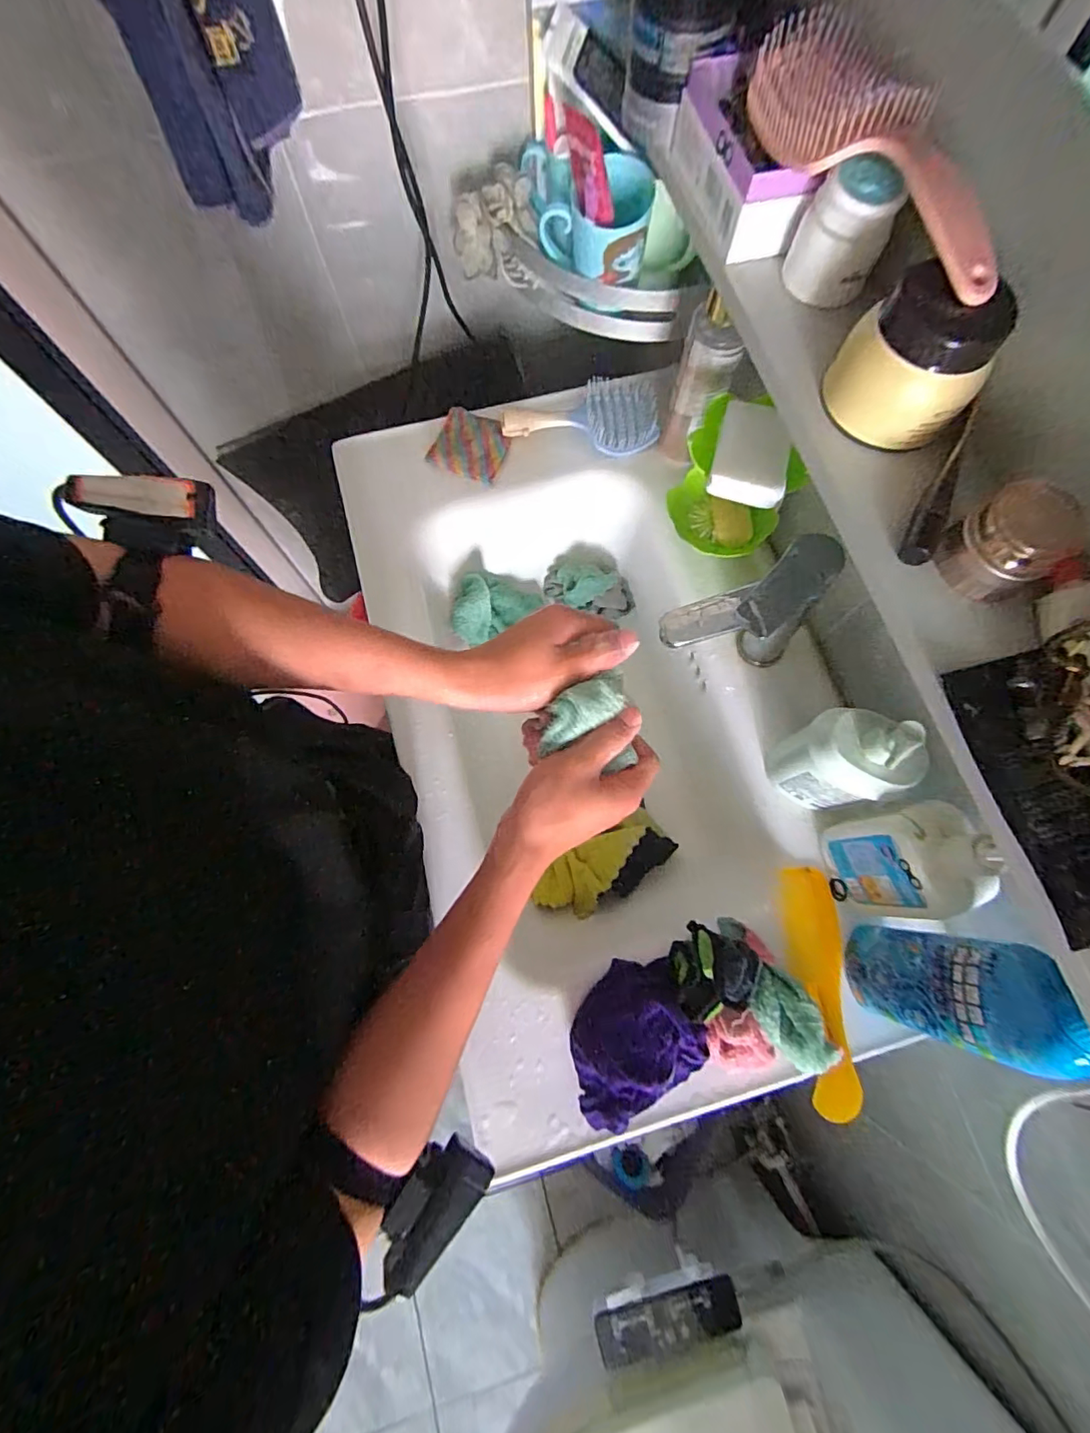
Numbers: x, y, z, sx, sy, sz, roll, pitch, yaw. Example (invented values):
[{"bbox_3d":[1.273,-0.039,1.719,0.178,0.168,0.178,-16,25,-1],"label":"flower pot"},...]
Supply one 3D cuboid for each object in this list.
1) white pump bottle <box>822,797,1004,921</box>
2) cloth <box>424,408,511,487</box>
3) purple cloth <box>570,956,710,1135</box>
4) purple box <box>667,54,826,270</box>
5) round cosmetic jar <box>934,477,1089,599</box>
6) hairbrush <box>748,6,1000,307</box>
[{"bbox_3d":[0.303,0.119,0.438,0.062,0.141,0.089,-7,74,-3],"label":"white pump bottle"},{"bbox_3d":[-0.086,-0.331,0.645,0.087,0.017,0.088,24,75,6],"label":"cloth"},{"bbox_3d":[0.072,0.271,0.447,0.119,0.048,0.098,-26,76,-8],"label":"purple cloth"},{"bbox_3d":[0.132,-0.382,0.367,0.044,0.055,0.132,-17,75,-6],"label":"purple box"},{"bbox_3d":[0.251,-0.093,0.288,0.040,0.050,0.046,-31,76,-9],"label":"round cosmetic jar"},{"bbox_3d":[0.189,-0.325,0.302,0.050,0.037,0.227,-27,76,-8],"label":"hairbrush"}]

